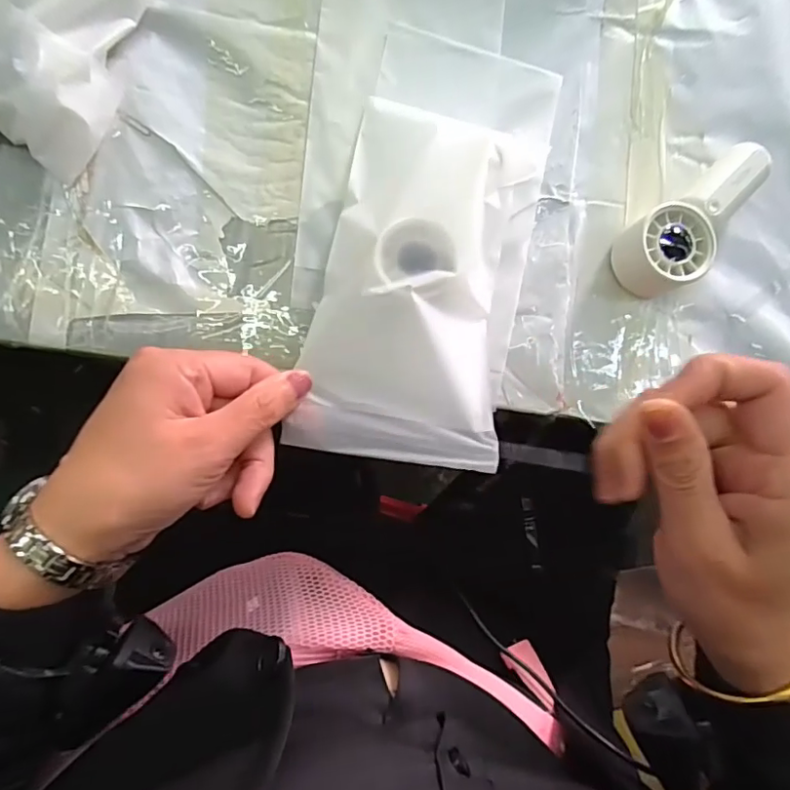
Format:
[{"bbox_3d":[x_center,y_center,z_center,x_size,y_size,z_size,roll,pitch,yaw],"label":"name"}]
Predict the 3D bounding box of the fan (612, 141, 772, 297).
[{"bbox_3d":[0.183,-0.104,0.332,0.106,0.032,0.046,-36,91,-7],"label":"fan"}]

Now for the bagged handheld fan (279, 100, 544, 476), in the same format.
[{"bbox_3d":[0.015,-0.062,0.298,0.101,0.031,0.194,12,79,-6],"label":"bagged handheld fan"}]

